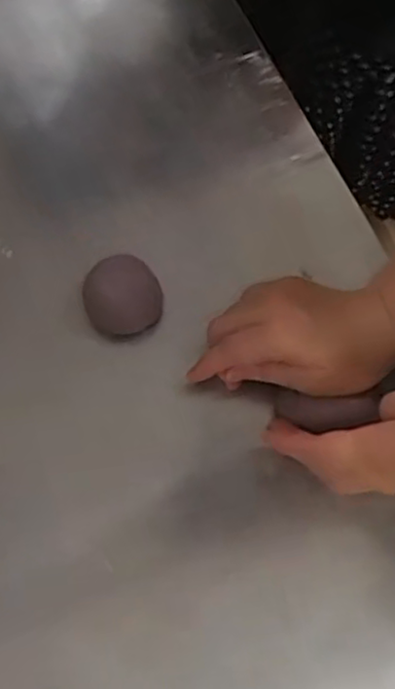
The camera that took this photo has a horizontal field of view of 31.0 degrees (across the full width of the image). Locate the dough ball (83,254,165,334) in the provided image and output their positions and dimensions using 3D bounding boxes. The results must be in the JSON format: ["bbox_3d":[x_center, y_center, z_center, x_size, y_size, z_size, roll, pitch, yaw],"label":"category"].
[{"bbox_3d":[-0.050,-0.033,0.474,0.052,0.043,0.048,-20,75,-7],"label":"dough ball"}]

